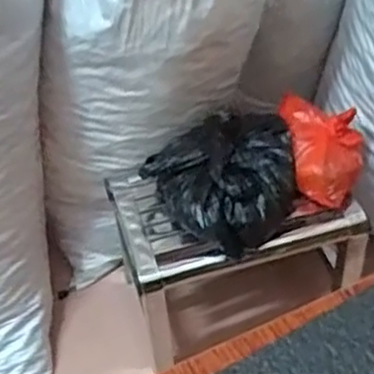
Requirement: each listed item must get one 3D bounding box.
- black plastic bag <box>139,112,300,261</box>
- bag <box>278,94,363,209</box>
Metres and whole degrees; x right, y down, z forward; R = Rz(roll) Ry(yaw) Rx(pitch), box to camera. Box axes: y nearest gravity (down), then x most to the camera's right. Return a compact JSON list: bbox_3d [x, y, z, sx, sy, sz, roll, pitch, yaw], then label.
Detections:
[{"bbox_3d":[0.060,-0.019,0.866,0.180,0.089,0.170,-33,51,-24],"label":"black plastic bag"},{"bbox_3d":[0.174,-0.055,0.897,0.090,0.081,0.152,-8,45,-2],"label":"bag"}]

